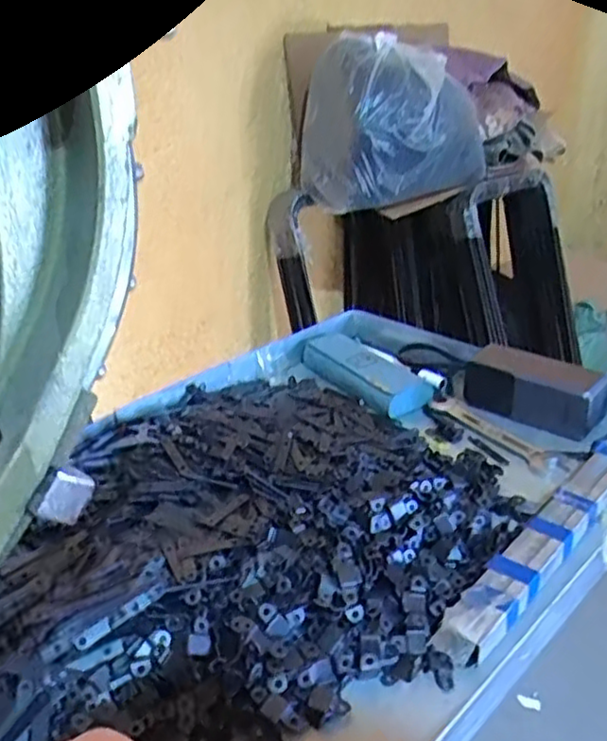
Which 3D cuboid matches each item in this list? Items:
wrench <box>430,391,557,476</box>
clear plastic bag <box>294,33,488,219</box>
[{"bbox_3d":[0.181,0.056,0.679,0.030,0.008,0.152,-15,29,-26],"label":"wrench"},{"bbox_3d":[0.181,-0.509,1.457,0.384,0.311,0.198,3,26,8],"label":"clear plastic bag"}]

